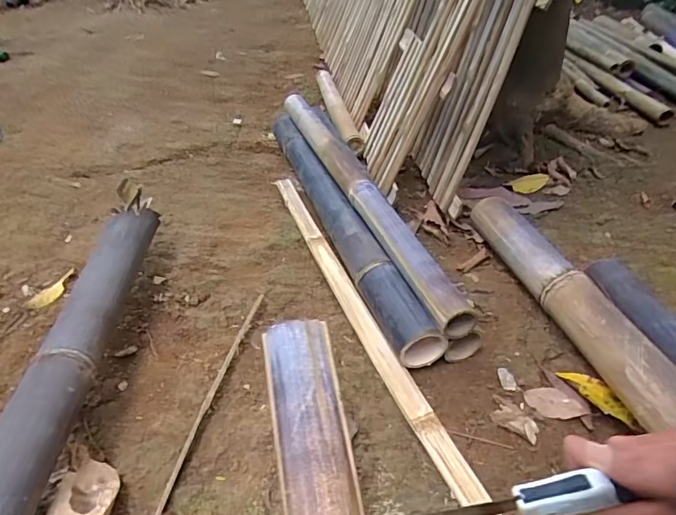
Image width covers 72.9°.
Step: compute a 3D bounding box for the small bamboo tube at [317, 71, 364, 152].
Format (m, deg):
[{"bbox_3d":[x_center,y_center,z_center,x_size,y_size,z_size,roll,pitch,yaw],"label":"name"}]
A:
[{"bbox_3d":[-0.006,-0.507,1.511,0.062,0.054,0.643,-7,39,-9],"label":"small bamboo tube"}]

